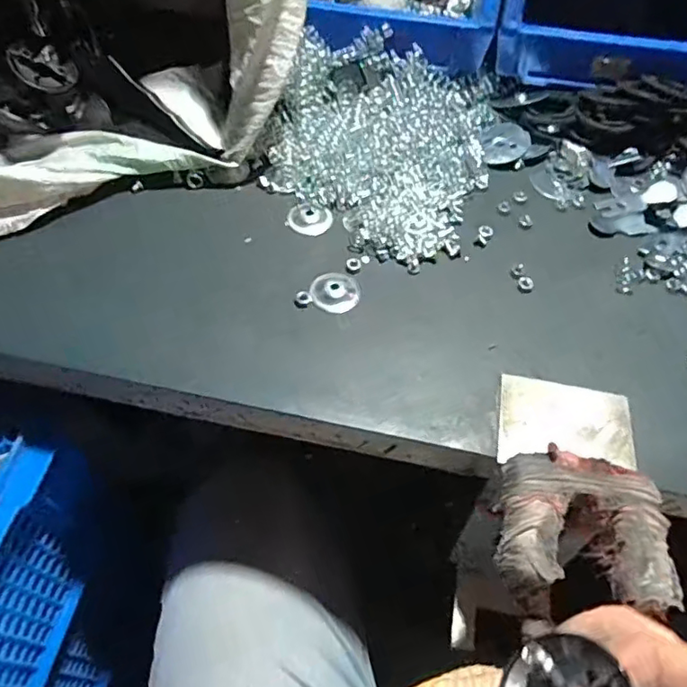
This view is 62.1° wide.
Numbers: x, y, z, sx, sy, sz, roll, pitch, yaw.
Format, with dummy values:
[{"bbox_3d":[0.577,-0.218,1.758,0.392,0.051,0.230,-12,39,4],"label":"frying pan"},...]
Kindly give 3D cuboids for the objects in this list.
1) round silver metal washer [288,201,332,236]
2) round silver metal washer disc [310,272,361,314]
[{"bbox_3d":[-0.025,-0.094,0.428,0.032,0.005,0.029,-6,56,-5],"label":"round silver metal washer"},{"bbox_3d":[-0.005,-0.035,0.387,0.033,0.004,0.032,1,56,-1],"label":"round silver metal washer disc"}]

